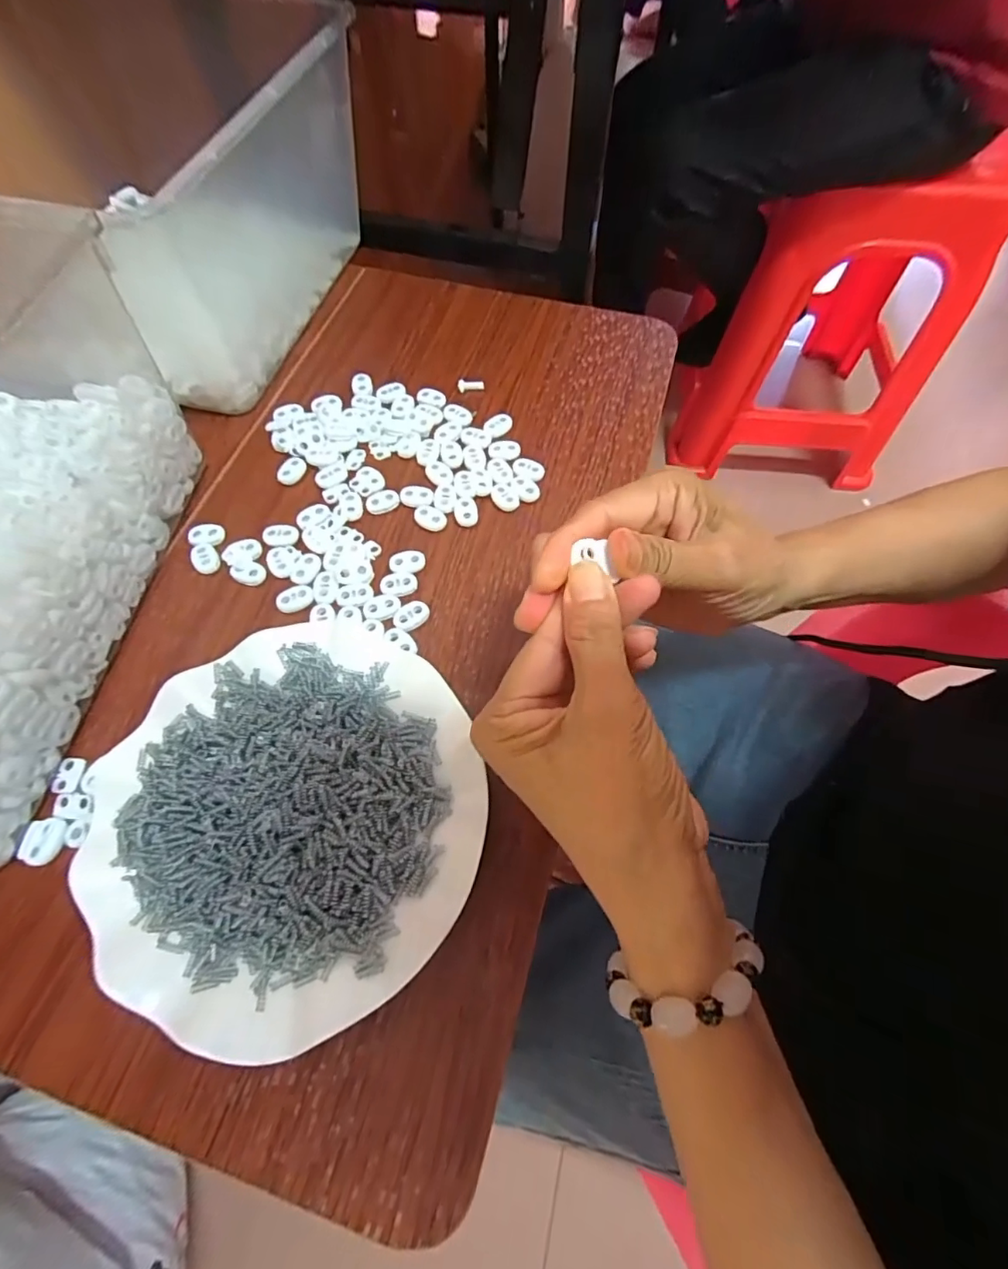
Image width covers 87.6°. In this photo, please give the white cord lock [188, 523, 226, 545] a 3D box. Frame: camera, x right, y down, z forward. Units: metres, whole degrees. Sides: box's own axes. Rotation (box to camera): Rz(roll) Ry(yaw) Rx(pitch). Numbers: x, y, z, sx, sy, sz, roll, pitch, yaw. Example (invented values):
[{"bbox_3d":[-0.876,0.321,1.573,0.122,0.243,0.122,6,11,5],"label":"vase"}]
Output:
[{"bbox_3d":[-0.195,-0.066,0.342,0.023,0.004,0.016,-6,65,-3],"label":"white cord lock"}]

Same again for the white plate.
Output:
[{"bbox_3d":[-0.103,0.085,0.262,0.180,0.025,0.183,0,65,-1],"label":"white plate"}]

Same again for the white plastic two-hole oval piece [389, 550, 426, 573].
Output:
[{"bbox_3d":[-0.061,-0.045,0.336,0.022,0.008,0.015,-5,65,-3],"label":"white plastic two-hole oval piece"}]

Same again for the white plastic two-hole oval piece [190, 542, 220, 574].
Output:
[{"bbox_3d":[-0.191,-0.049,0.335,0.017,0.004,0.025,-31,69,-14],"label":"white plastic two-hole oval piece"}]

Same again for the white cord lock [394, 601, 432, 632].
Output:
[{"bbox_3d":[-0.056,-0.012,0.318,0.022,0.004,0.016,-32,69,-15],"label":"white cord lock"}]

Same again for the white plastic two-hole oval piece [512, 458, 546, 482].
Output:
[{"bbox_3d":[0.017,-0.114,0.366,0.022,0.006,0.016,21,66,9],"label":"white plastic two-hole oval piece"}]

